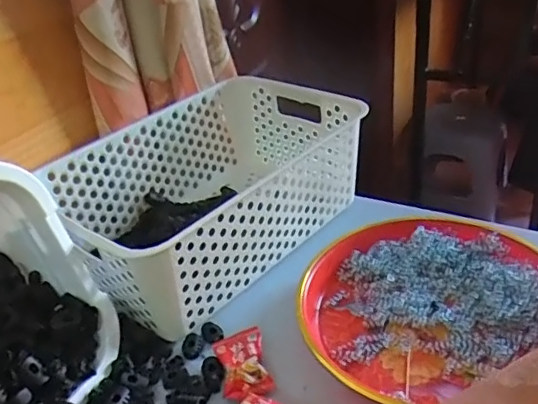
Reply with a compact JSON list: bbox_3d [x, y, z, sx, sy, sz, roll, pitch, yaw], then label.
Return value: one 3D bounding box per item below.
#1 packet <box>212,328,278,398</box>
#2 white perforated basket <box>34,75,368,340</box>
[{"bbox_3d":[-0.020,0.126,0.442,0.038,0.011,0.059,-12,32,-9],"label":"packet"},{"bbox_3d":[-0.063,-0.011,0.572,0.207,0.108,0.301,24,43,39],"label":"white perforated basket"}]

